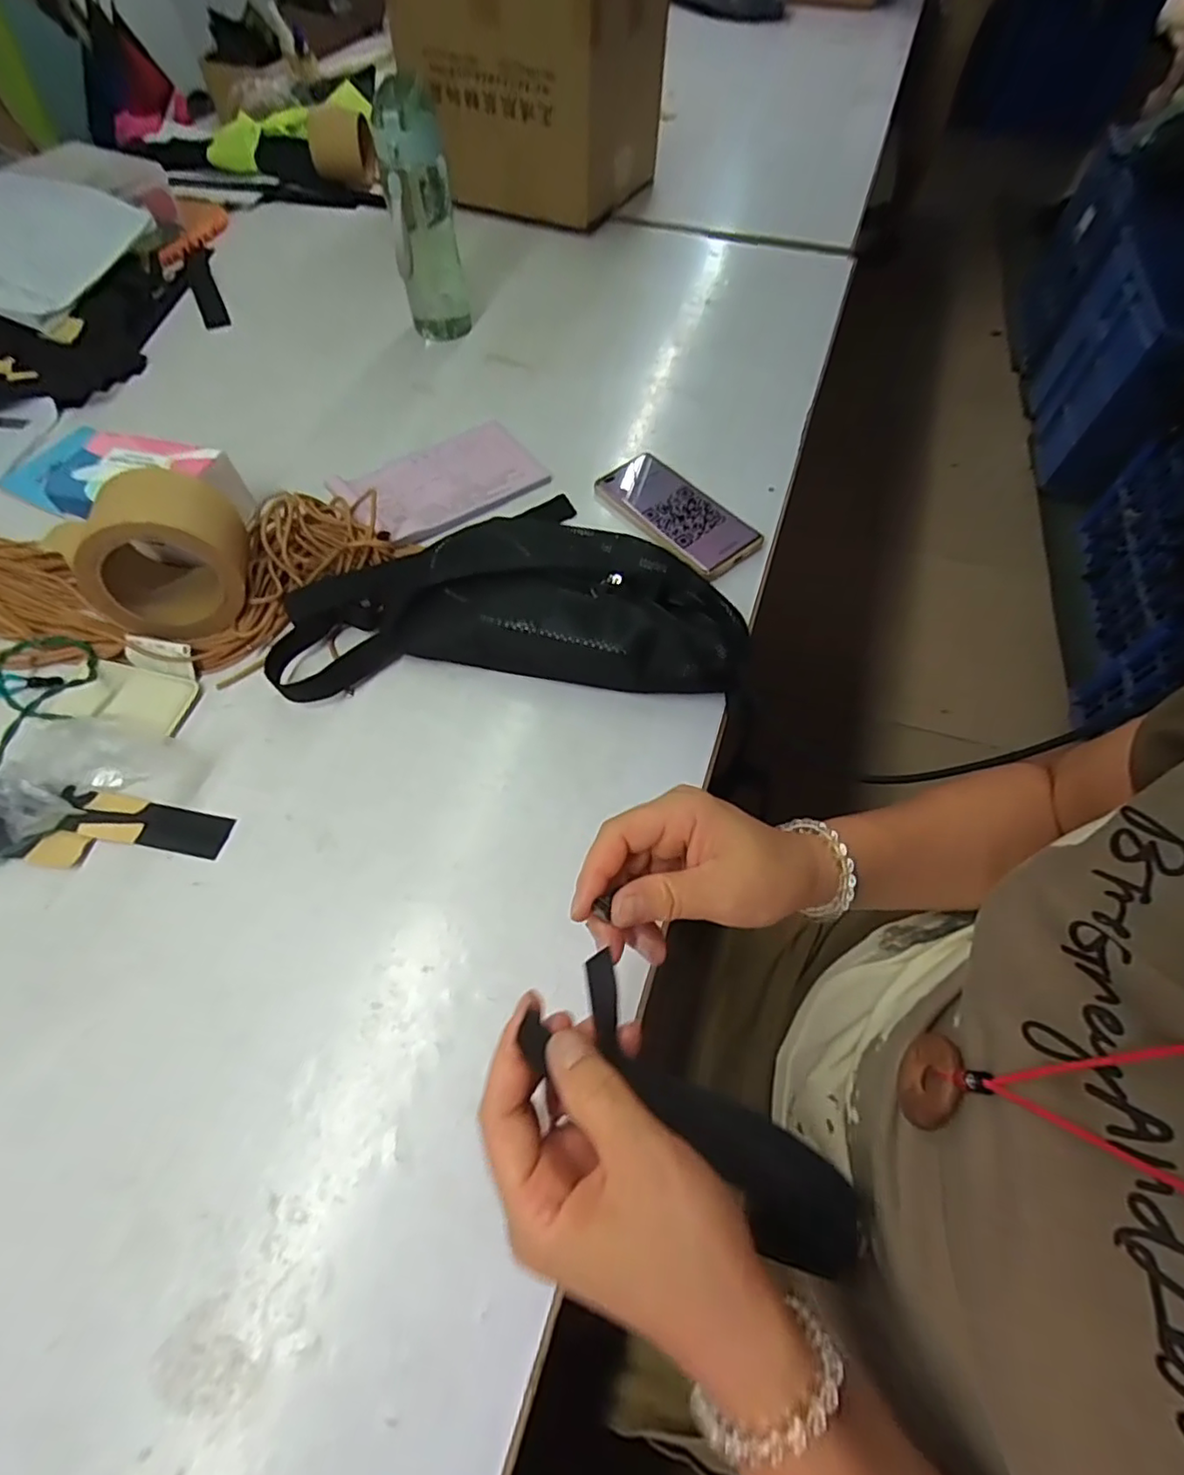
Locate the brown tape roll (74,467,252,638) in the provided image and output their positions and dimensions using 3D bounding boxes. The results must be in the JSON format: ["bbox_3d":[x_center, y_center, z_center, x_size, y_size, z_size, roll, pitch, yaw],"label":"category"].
[{"bbox_3d":[-0.328,-0.142,0.464,0.102,0.110,0.089,-12,61,-7],"label":"brown tape roll"}]

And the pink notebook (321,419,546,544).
[{"bbox_3d":[-0.145,-0.254,0.594,0.186,0.018,0.113,-33,65,-18],"label":"pink notebook"}]

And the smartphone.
[{"bbox_3d":[0.077,-0.218,0.580,0.081,0.016,0.170,-34,66,-18],"label":"smartphone"}]

